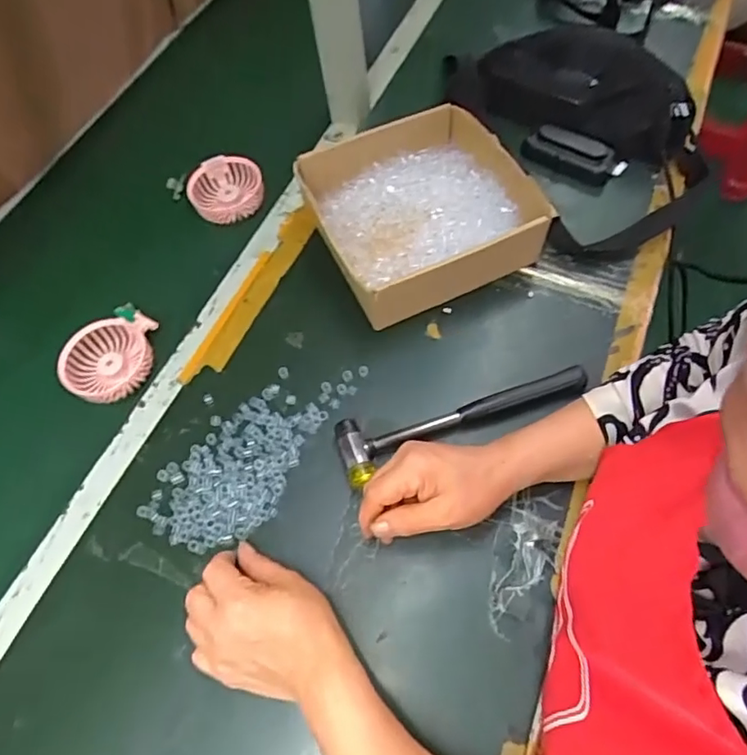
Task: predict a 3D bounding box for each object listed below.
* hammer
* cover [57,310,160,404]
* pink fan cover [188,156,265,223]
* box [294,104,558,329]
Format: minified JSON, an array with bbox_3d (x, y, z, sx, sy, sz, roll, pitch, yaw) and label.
[{"bbox_3d":[0.084,0.031,0.528,0.240,0.022,0.056,-21,60,-5],"label":"hammer"},{"bbox_3d":[-0.284,-0.023,0.603,0.083,0.029,0.104,17,64,16],"label":"cover"},{"bbox_3d":[-0.189,-0.245,0.718,0.092,0.039,0.092,-21,60,-5],"label":"pink fan cover"},{"bbox_3d":[0.053,-0.182,0.624,0.219,0.078,0.221,-25,61,-7],"label":"box"}]

